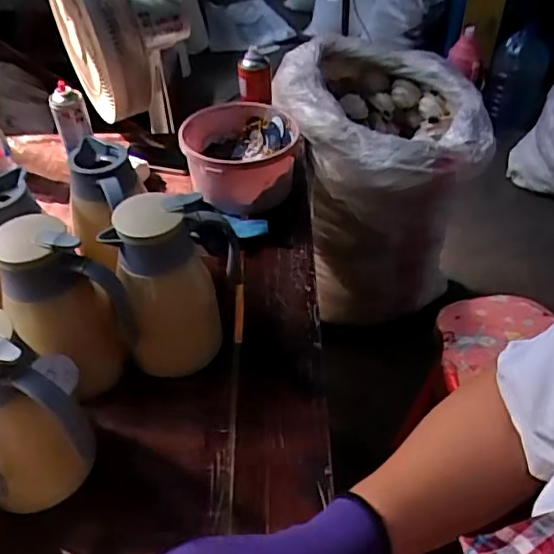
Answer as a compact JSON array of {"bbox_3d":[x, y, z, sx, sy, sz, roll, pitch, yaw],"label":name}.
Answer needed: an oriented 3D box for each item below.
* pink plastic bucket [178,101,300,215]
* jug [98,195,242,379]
[{"bbox_3d":[-0.077,-0.246,1.137,0.223,0.133,0.243,-1,44,1],"label":"pink plastic bucket"},{"bbox_3d":[-0.131,0.017,0.772,0.166,0.256,0.113,-7,44,-5],"label":"jug"}]

